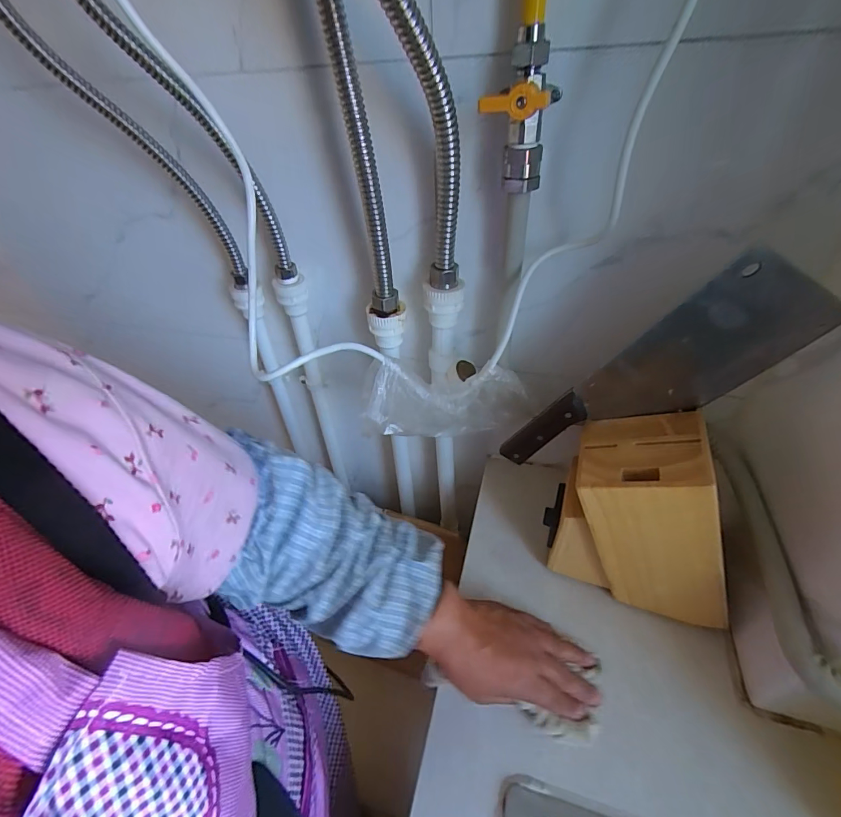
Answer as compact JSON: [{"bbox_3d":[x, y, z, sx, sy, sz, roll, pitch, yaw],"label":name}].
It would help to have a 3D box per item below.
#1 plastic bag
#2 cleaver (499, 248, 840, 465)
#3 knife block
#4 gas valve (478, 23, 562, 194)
[{"bbox_3d":[0.031,-0.002,0.451,0.165,0.111,0.031,-7,43,-1],"label":"plastic bag"},{"bbox_3d":[0.184,-0.015,0.376,0.098,0.293,0.013,38,45,-14],"label":"cleaver"},{"bbox_3d":[0.223,0.109,0.405,0.164,0.212,0.088,14,46,20],"label":"knife block"},{"bbox_3d":[0.076,-0.224,0.319,0.046,0.100,0.056,11,45,18],"label":"gas valve"}]

